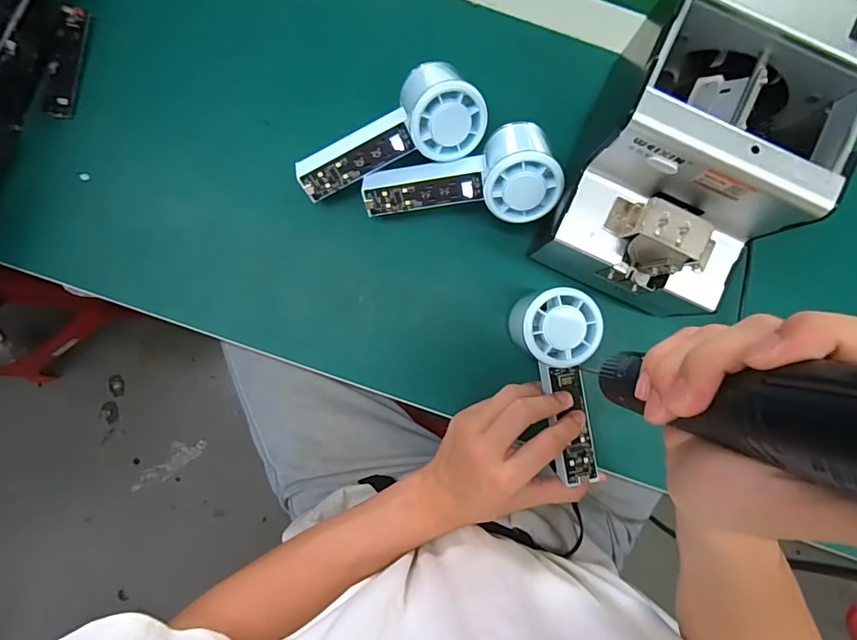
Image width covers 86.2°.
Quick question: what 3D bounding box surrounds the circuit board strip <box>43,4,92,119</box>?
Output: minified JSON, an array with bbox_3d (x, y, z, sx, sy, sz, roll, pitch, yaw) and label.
[{"bbox_3d":[-0.303,-0.216,0.382,0.024,0.006,0.091,10,90,0],"label":"circuit board strip"}]

